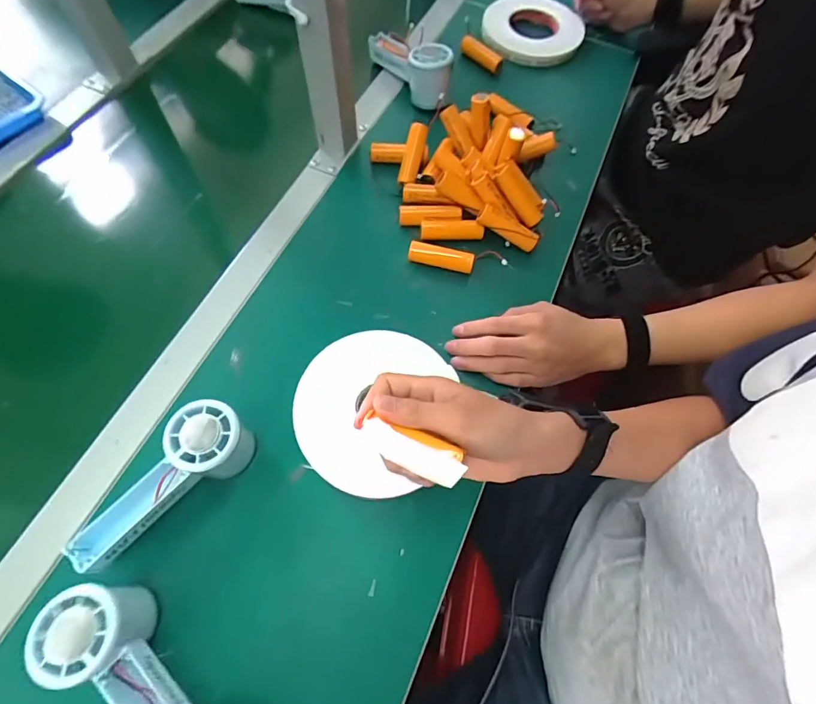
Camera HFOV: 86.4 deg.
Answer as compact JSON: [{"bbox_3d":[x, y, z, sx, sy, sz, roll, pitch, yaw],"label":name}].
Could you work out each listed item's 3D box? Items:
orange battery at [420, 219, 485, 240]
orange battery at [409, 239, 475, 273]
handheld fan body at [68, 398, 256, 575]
[{"bbox_3d":[0.050,-0.141,0.496,0.070,0.019,0.017,2,65,-2],"label":"orange battery"},{"bbox_3d":[0.037,-0.104,0.484,0.071,0.024,0.019,13,66,3],"label":"orange battery"},{"bbox_3d":[-0.193,0.110,0.351,0.053,0.053,0.148,33,68,12],"label":"handheld fan body"}]

